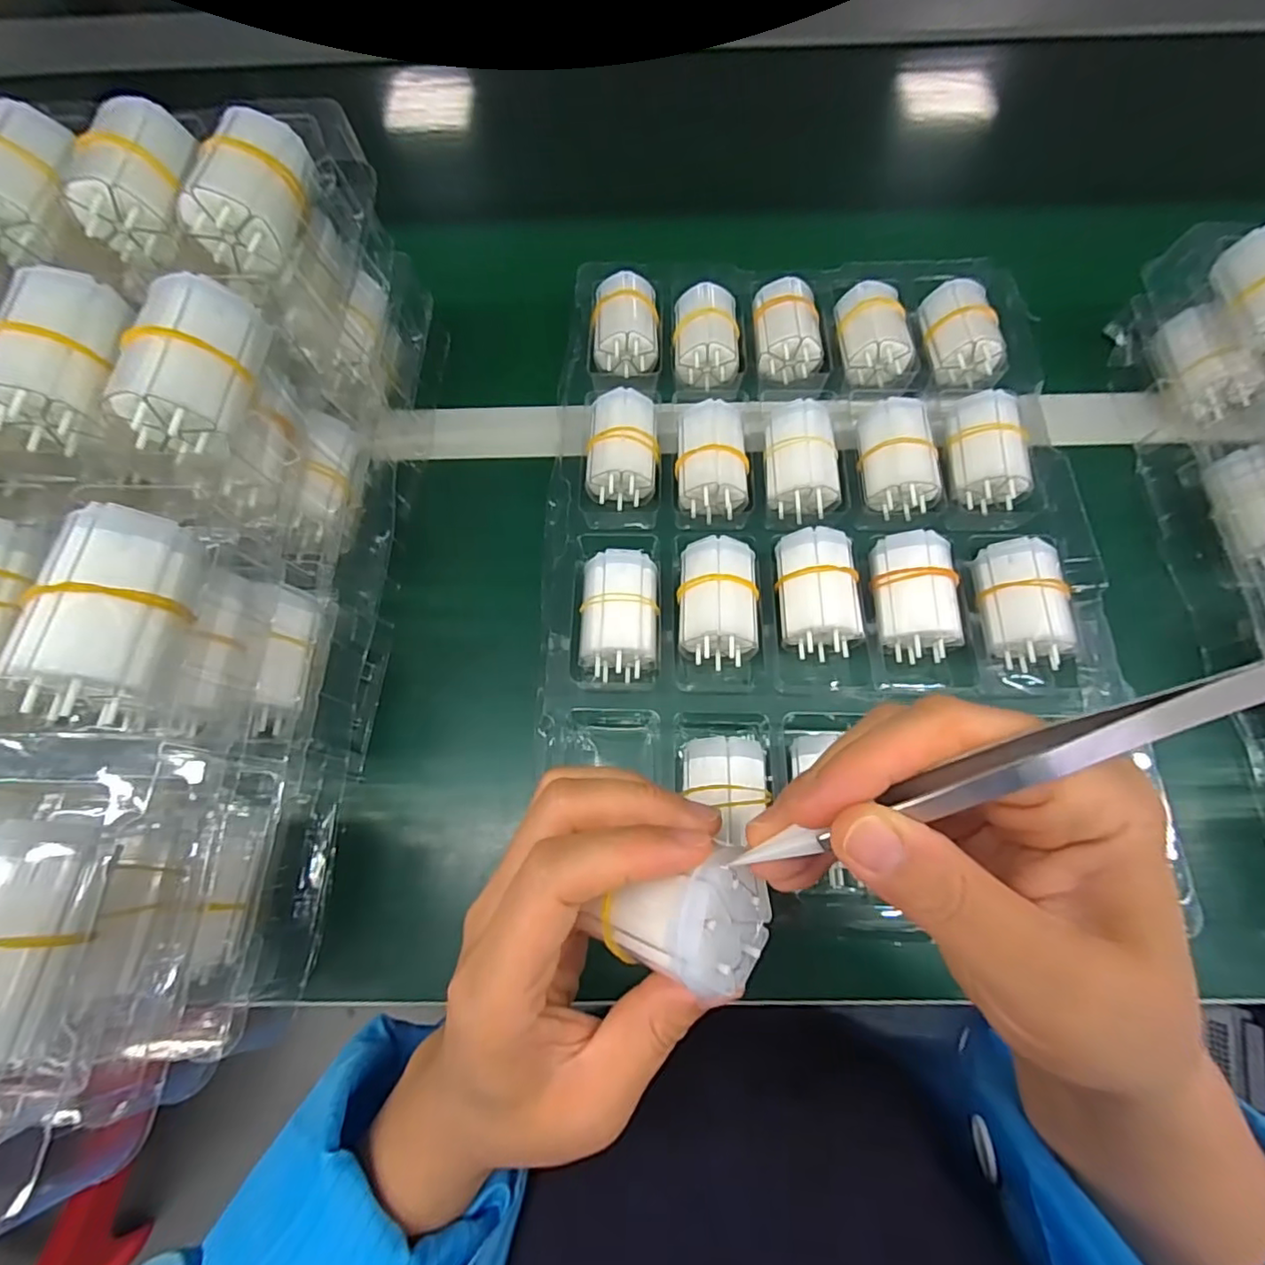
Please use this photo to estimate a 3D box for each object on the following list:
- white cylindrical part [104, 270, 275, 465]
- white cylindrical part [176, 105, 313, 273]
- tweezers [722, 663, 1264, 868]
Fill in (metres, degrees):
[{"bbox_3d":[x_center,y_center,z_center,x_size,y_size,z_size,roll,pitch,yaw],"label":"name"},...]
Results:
[{"bbox_3d":[-0.160,-0.099,0.216,0.034,0.031,0.062,9,70,3],"label":"white cylindrical part"},{"bbox_3d":[-0.161,-0.189,0.249,0.038,0.032,0.060,10,70,3],"label":"white cylindrical part"},{"bbox_3d":[0.079,0.034,0.135,0.123,0.007,0.009,-29,70,22],"label":"tweezers"}]

